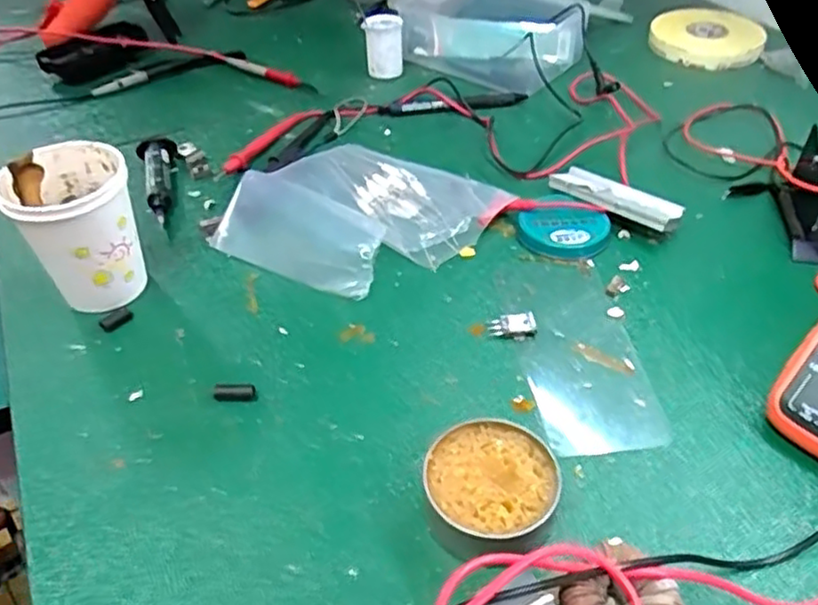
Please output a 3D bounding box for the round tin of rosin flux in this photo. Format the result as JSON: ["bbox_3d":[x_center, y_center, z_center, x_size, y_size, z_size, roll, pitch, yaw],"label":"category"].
[{"bbox_3d":[0.040,0.093,0.329,0.060,0.029,0.066,-1,43,1],"label":"round tin of rosin flux"}]

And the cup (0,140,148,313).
[{"bbox_3d":[-0.206,-0.044,0.436,0.067,0.093,0.069,-1,43,1],"label":"cup"}]

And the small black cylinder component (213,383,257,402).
[{"bbox_3d":[-0.100,0.051,0.391,0.026,0.007,0.010,4,44,7],"label":"small black cylinder component"}]

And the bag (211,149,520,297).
[{"bbox_3d":[-0.032,-0.069,0.501,0.168,0.032,0.154,21,48,23],"label":"bag"}]

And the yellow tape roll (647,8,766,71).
[{"bbox_3d":[0.311,-0.277,0.716,0.110,0.026,0.110,-1,43,1],"label":"yellow tape roll"}]

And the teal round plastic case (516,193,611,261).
[{"bbox_3d":[0.109,-0.054,0.488,0.061,0.015,0.056,-1,43,1],"label":"teal round plastic case"}]

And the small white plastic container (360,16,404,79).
[{"bbox_3d":[-0.025,-0.255,0.683,0.036,0.057,0.029,-1,43,2],"label":"small white plastic container"}]

